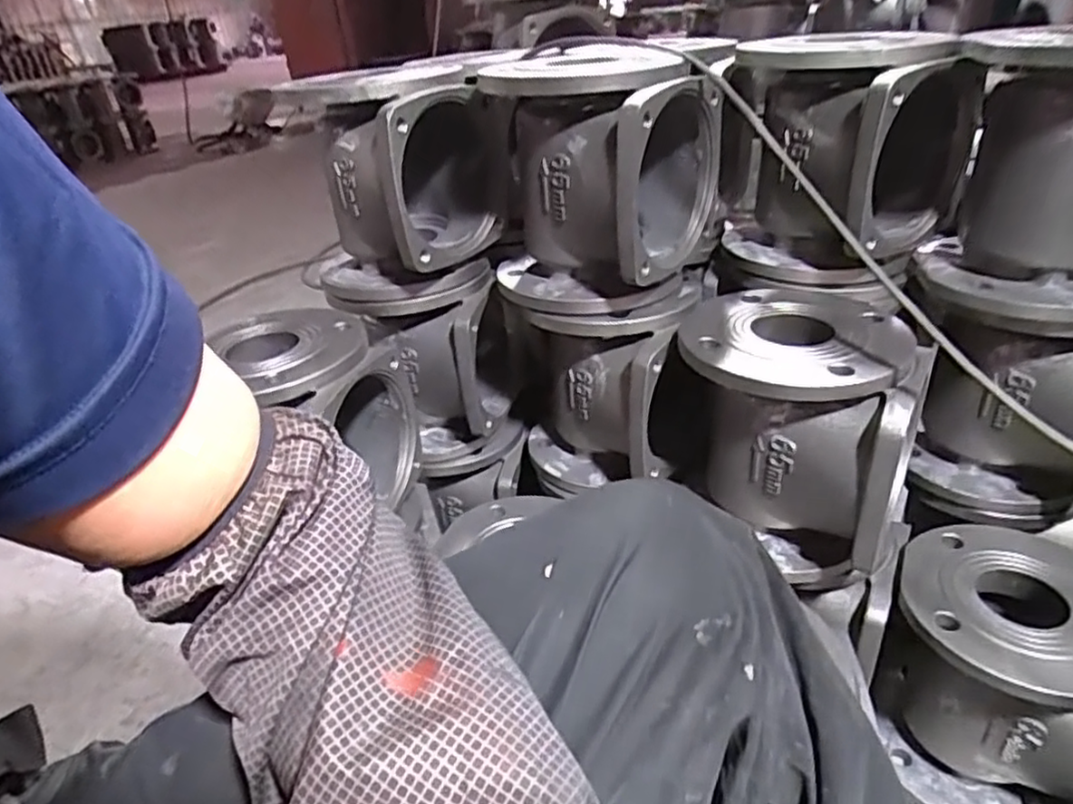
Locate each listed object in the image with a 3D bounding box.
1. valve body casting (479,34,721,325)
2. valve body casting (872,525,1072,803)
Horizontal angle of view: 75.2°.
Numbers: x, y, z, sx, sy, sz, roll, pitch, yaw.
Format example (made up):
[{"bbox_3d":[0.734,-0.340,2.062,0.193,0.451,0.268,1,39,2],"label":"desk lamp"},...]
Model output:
[{"bbox_3d":[0.043,-0.200,0.648,0.223,0.211,0.178,19,39,35],"label":"valve body casting"},{"bbox_3d":[0.406,0.241,0.607,0.176,0.201,0.176,9,34,23],"label":"valve body casting"}]

